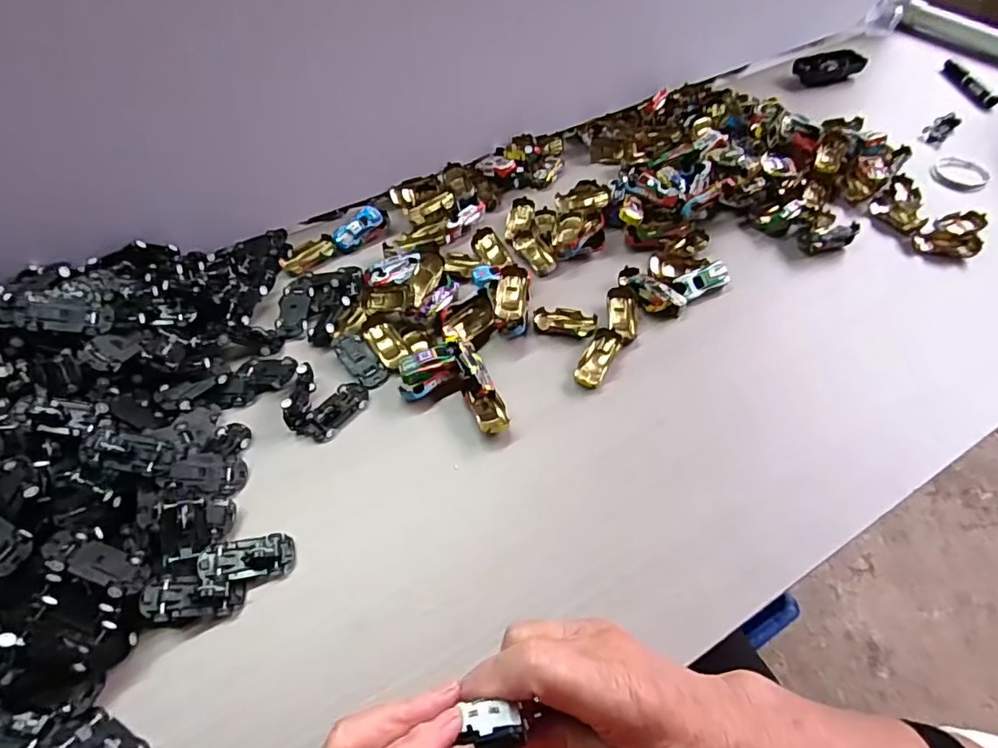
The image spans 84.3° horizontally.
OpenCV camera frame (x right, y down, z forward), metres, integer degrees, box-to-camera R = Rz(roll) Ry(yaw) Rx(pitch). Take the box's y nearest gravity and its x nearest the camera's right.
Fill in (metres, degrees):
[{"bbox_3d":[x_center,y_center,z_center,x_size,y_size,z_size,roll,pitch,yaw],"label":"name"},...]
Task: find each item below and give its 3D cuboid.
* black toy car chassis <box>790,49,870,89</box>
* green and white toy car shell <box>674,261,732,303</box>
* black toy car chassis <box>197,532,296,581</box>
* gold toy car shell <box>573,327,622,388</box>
[{"bbox_3d":[0.516,-0.473,0.858,0.098,0.035,0.059,-17,55,-12],"label":"black toy car chassis"},{"bbox_3d":[0.216,-0.098,0.587,0.064,0.023,0.026,-22,56,-15],"label":"green and white toy car shell"},{"bbox_3d":[-0.188,0.137,0.414,0.065,0.011,0.032,1,55,-18],"label":"black toy car chassis"},{"bbox_3d":[0.094,-0.015,0.528,0.026,0.017,0.066,22,56,16],"label":"gold toy car shell"}]

